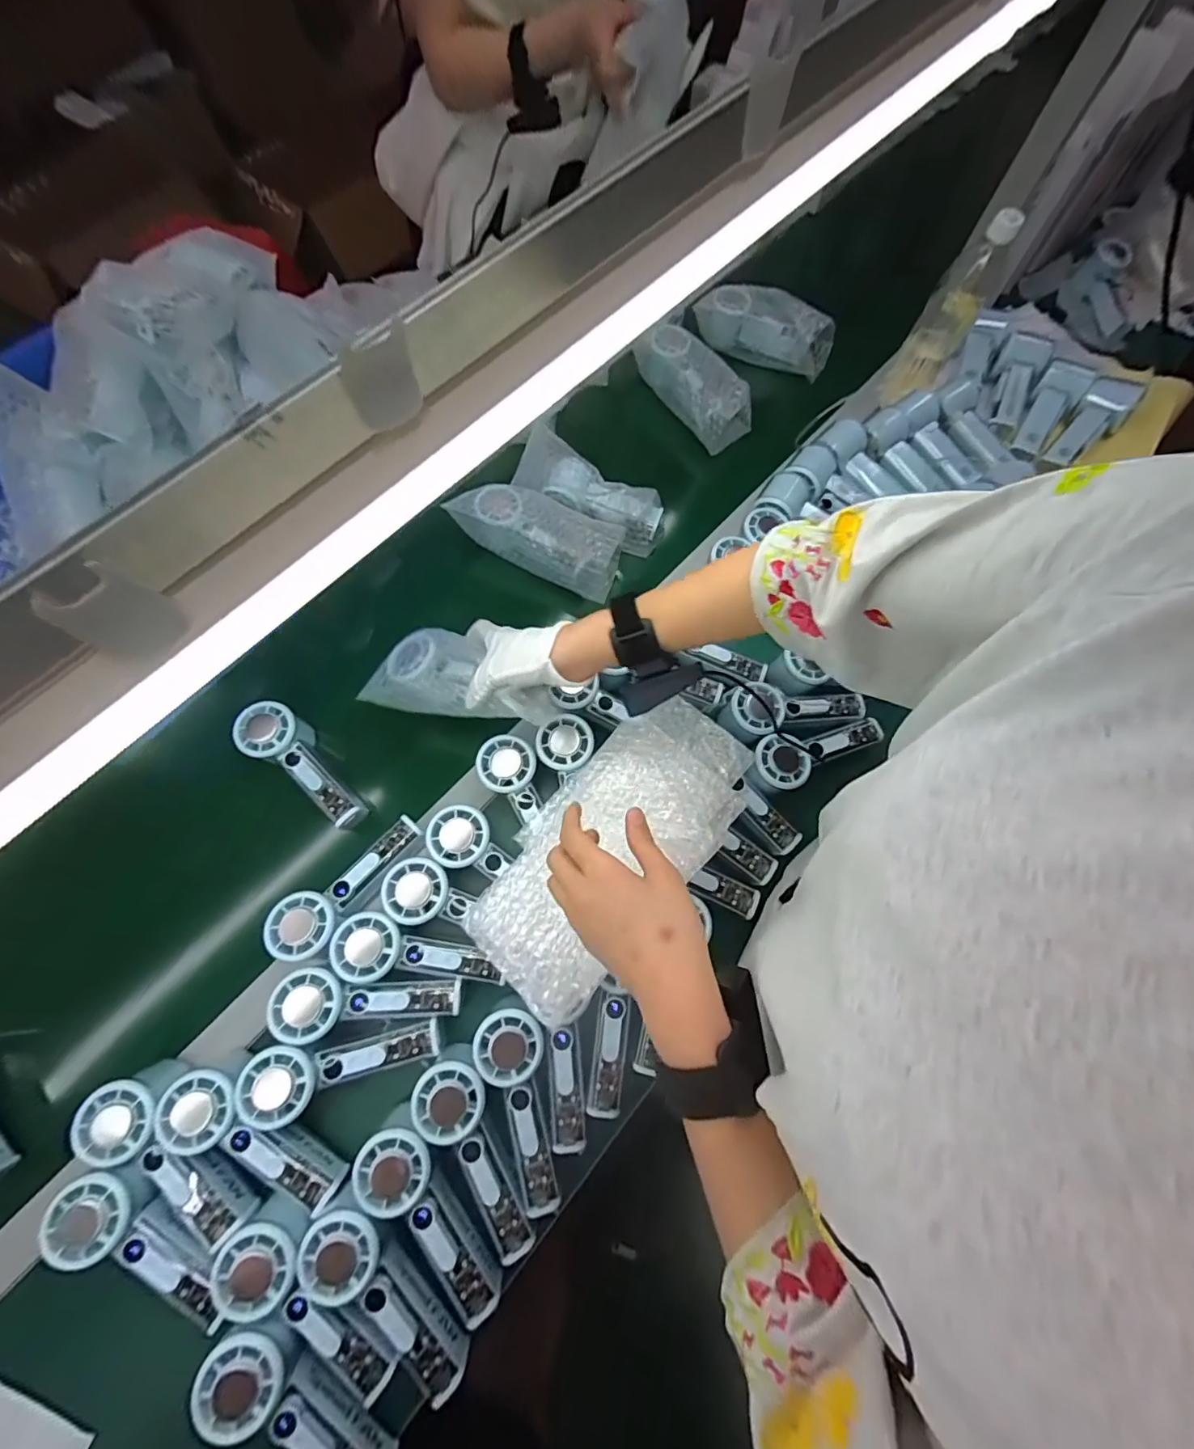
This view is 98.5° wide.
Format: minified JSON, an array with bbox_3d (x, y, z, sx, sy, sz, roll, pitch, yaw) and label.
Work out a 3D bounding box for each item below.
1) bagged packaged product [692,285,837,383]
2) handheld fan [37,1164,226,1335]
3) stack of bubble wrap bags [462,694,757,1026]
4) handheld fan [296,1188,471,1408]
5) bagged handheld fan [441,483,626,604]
[{"bbox_3d":[0.246,-0.578,0.752,0.199,0.080,0.059,15,71,3],"label":"bagged packaged product"},{"bbox_3d":[-0.342,0.396,0.390,0.145,0.031,0.059,39,74,-3],"label":"handheld fan"},{"bbox_3d":[0.016,0.104,0.476,0.141,0.045,0.298,39,76,11],"label":"stack of bubble wrap bags"},{"bbox_3d":[-0.158,0.434,0.391,0.061,0.049,0.156,-41,77,-14],"label":"handheld fan"},{"bbox_3d":[-0.071,-0.239,0.628,0.209,0.068,0.081,26,72,7],"label":"bagged handheld fan"}]

